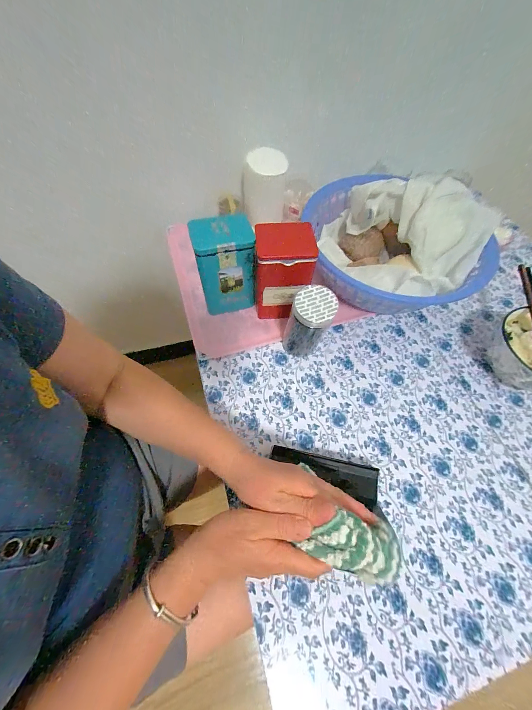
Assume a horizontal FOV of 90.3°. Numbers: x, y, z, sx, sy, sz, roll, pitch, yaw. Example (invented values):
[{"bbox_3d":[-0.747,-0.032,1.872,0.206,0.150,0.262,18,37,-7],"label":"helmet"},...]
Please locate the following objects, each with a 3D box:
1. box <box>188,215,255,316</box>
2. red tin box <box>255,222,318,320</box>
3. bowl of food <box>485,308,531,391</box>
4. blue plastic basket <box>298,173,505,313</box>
[{"bbox_3d":[-0.063,-0.132,0.422,0.081,0.147,0.059,-9,63,-8],"label":"box"},{"bbox_3d":[0.025,-0.122,0.418,0.079,0.146,0.071,0,62,-3],"label":"red tin box"},{"bbox_3d":[0.414,-0.001,0.413,0.132,0.077,0.124,1,62,-2],"label":"bowl of food"},{"bbox_3d":[0.223,-0.185,0.461,0.274,0.134,0.248,2,62,-1],"label":"blue plastic basket"}]

